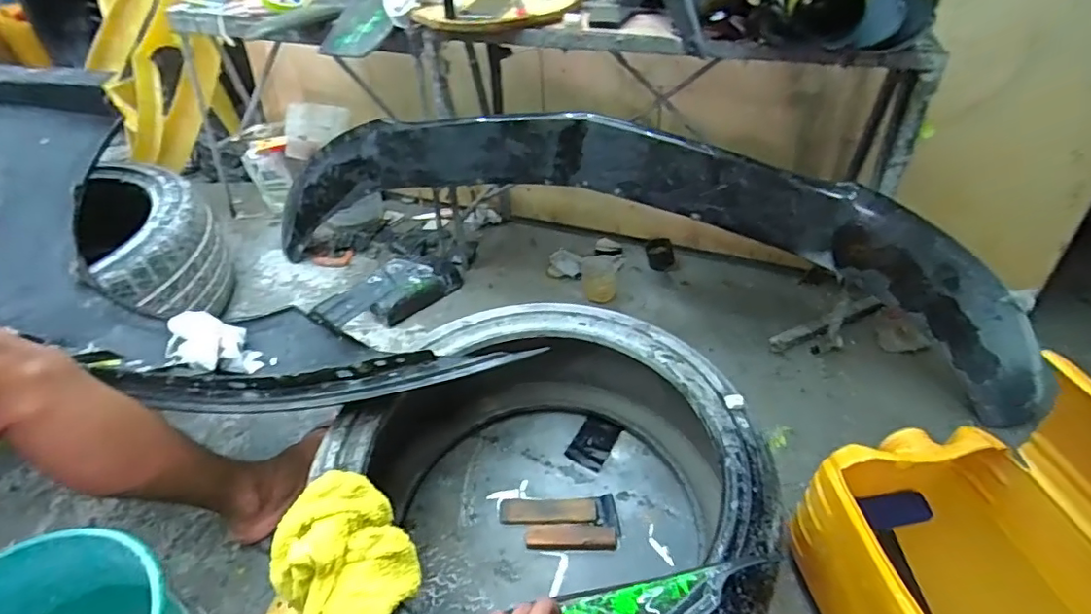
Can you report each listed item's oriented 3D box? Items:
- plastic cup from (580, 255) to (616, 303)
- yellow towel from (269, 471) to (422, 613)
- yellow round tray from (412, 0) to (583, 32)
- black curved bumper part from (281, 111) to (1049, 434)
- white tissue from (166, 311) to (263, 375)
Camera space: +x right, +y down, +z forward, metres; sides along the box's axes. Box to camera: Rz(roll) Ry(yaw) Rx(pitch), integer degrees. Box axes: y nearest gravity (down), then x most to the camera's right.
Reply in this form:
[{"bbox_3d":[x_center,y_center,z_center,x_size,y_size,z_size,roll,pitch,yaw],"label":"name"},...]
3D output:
[{"bbox_3d":[0.127,-0.060,1.247,0.081,0.087,0.083,-7,43,-4],"label":"plastic cup"},{"bbox_3d":[-0.227,0.272,0.595,0.144,0.078,0.209,-24,46,-21],"label":"yellow towel"},{"bbox_3d":[-0.072,-0.573,1.023,0.282,0.037,0.330,6,43,11],"label":"yellow round tray"},{"bbox_3d":[0.093,-0.155,1.053,1.571,0.379,0.108,14,45,18],"label":"black curved bumper part"},{"bbox_3d":[-0.512,0.059,0.834,0.144,0.068,0.088,18,47,22],"label":"white tissue"}]

